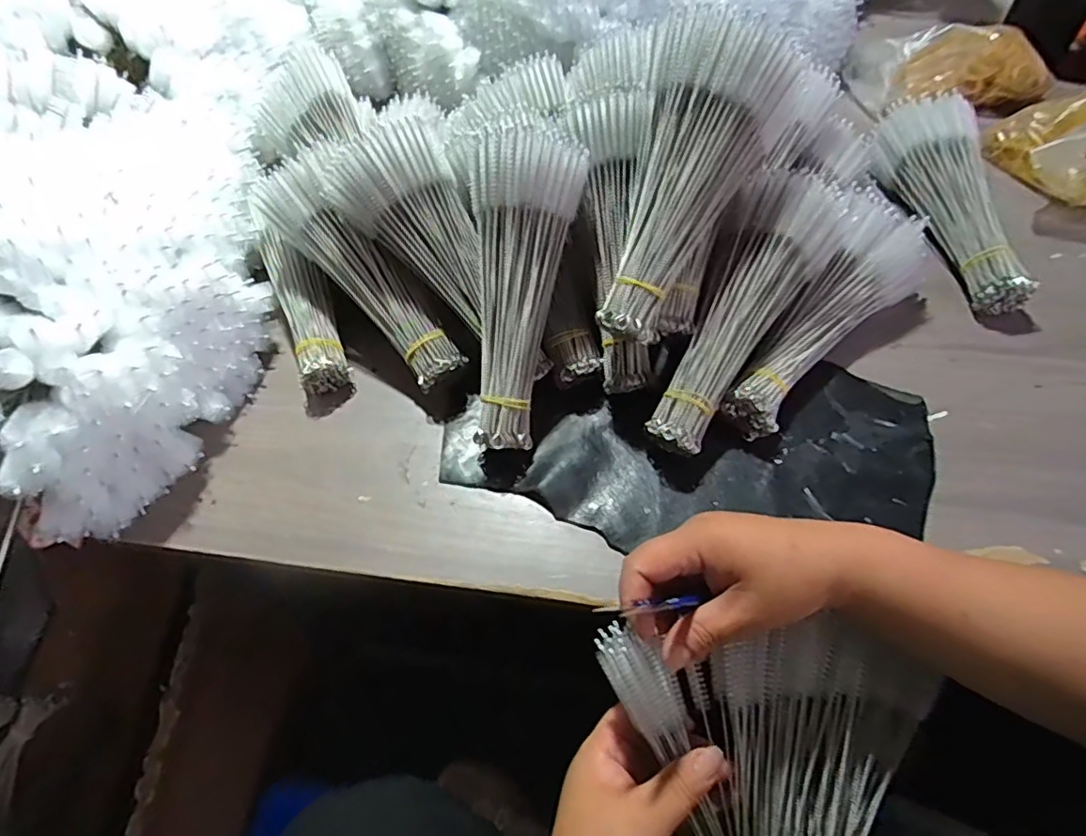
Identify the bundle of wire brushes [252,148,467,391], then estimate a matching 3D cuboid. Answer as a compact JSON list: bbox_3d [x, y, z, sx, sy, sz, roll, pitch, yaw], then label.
[{"bbox_3d":[-0.155,-0.130,0.521,0.059,0.041,0.238,-40,86,-20],"label":"bundle of wire brushes"}]

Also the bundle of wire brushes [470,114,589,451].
[{"bbox_3d":[-0.023,-0.098,0.474,0.082,0.054,0.238,8,99,10],"label":"bundle of wire brushes"}]

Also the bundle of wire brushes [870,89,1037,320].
[{"bbox_3d":[0.390,-0.209,0.569,0.072,0.067,0.238,-8,56,0],"label":"bundle of wire brushes"}]

